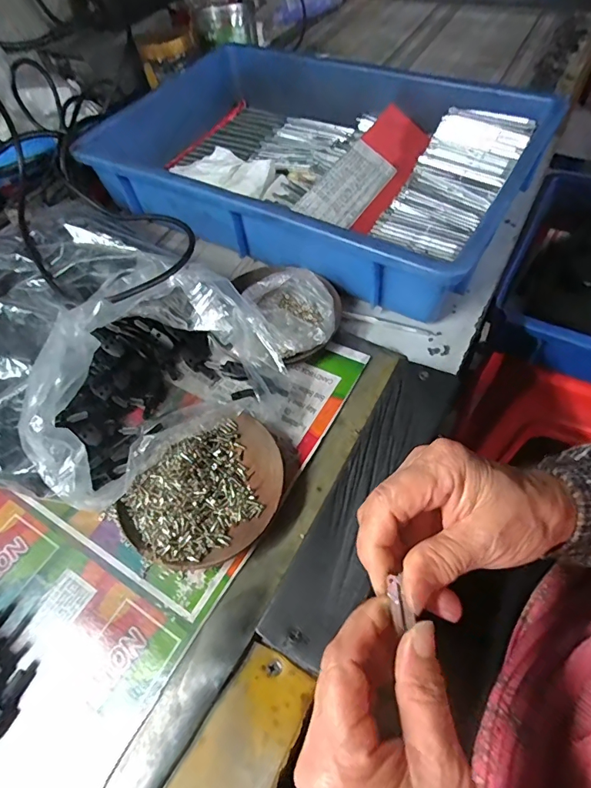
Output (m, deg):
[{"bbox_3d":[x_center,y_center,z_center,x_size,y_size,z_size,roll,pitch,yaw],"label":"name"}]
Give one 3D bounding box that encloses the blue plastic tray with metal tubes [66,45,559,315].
[{"bbox_3d":[0.012,-0.262,0.492,0.445,0.076,0.290,27,63,22],"label":"blue plastic tray with metal tubes"}]

